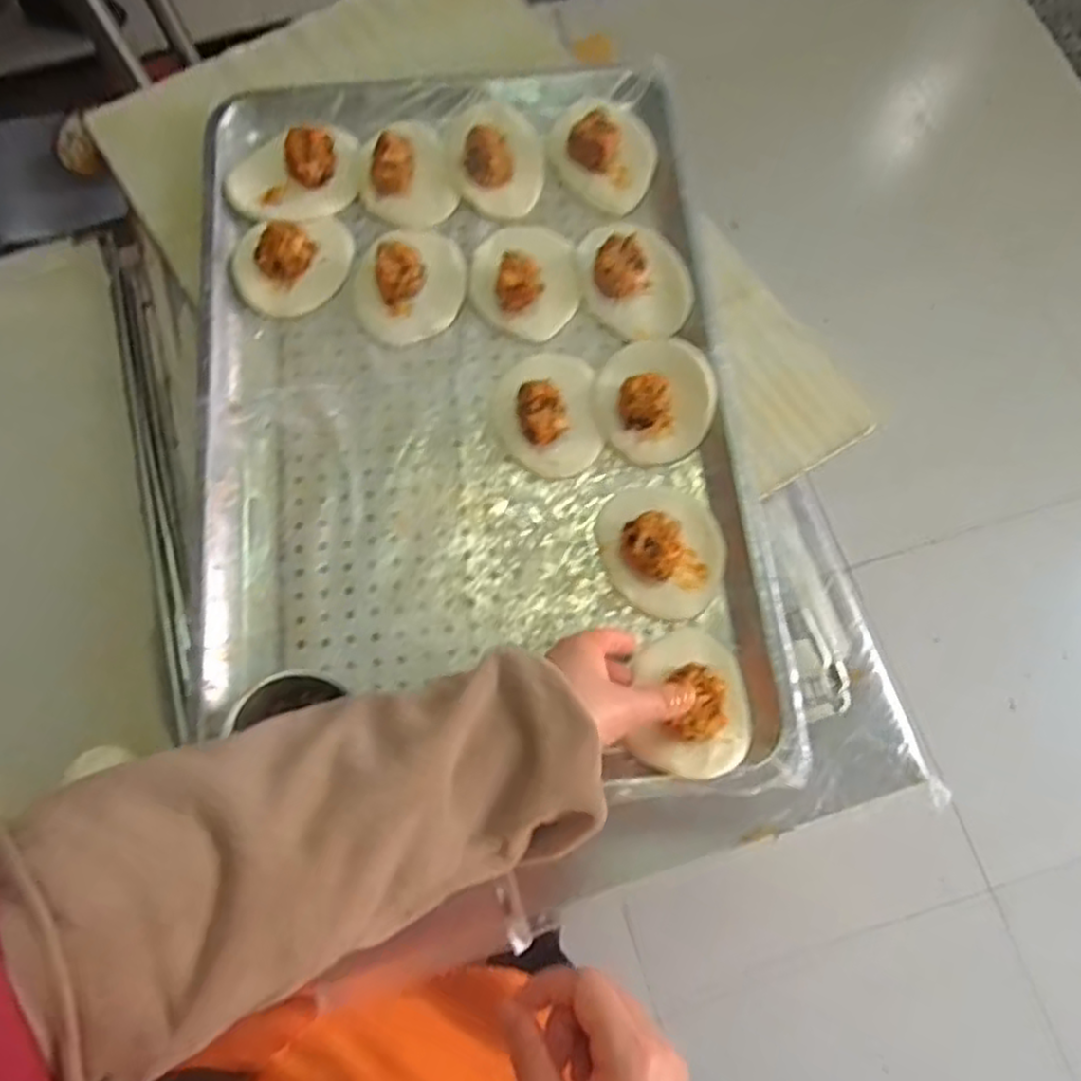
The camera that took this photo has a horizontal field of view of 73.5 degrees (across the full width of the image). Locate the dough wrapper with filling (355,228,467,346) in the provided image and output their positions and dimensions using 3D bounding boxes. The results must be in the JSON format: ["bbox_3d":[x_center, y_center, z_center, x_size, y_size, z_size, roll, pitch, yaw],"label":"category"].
[{"bbox_3d":[-0.102,-0.202,0.558,0.085,0.031,0.087,0,74,0],"label":"dough wrapper with filling"}]

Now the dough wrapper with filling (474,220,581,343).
[{"bbox_3d":[-0.012,-0.207,0.558,0.079,0.034,0.097,-9,74,-2],"label":"dough wrapper with filling"}]

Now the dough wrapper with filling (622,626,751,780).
[{"bbox_3d":[0.098,0.103,0.471,0.074,0.030,0.094,4,74,1],"label":"dough wrapper with filling"}]

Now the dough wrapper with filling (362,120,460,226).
[{"bbox_3d":[-0.112,-0.300,0.585,0.074,0.036,0.088,-17,74,-5],"label":"dough wrapper with filling"}]

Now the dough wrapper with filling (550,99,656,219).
[{"bbox_3d":[0.051,-0.320,0.589,0.097,0.036,0.078,38,77,11],"label":"dough wrapper with filling"}]

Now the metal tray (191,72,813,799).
[{"bbox_3d":[-0.054,-0.101,0.535,0.395,0.034,0.579,-7,74,-2],"label":"metal tray"}]

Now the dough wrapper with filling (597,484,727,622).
[{"bbox_3d":[0.087,0.003,0.502,0.082,0.031,0.098,-9,74,-2],"label":"dough wrapper with filling"}]

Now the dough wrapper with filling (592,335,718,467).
[{"bbox_3d":[0.084,-0.107,0.529,0.085,0.032,0.092,0,74,0],"label":"dough wrapper with filling"}]

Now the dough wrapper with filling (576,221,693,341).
[{"bbox_3d":[0.073,-0.207,0.561,0.078,0.034,0.093,-7,74,-2],"label":"dough wrapper with filling"}]

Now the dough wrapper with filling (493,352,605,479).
[{"bbox_3d":[0.005,-0.098,0.529,0.074,0.031,0.097,-5,74,-1],"label":"dough wrapper with filling"}]

